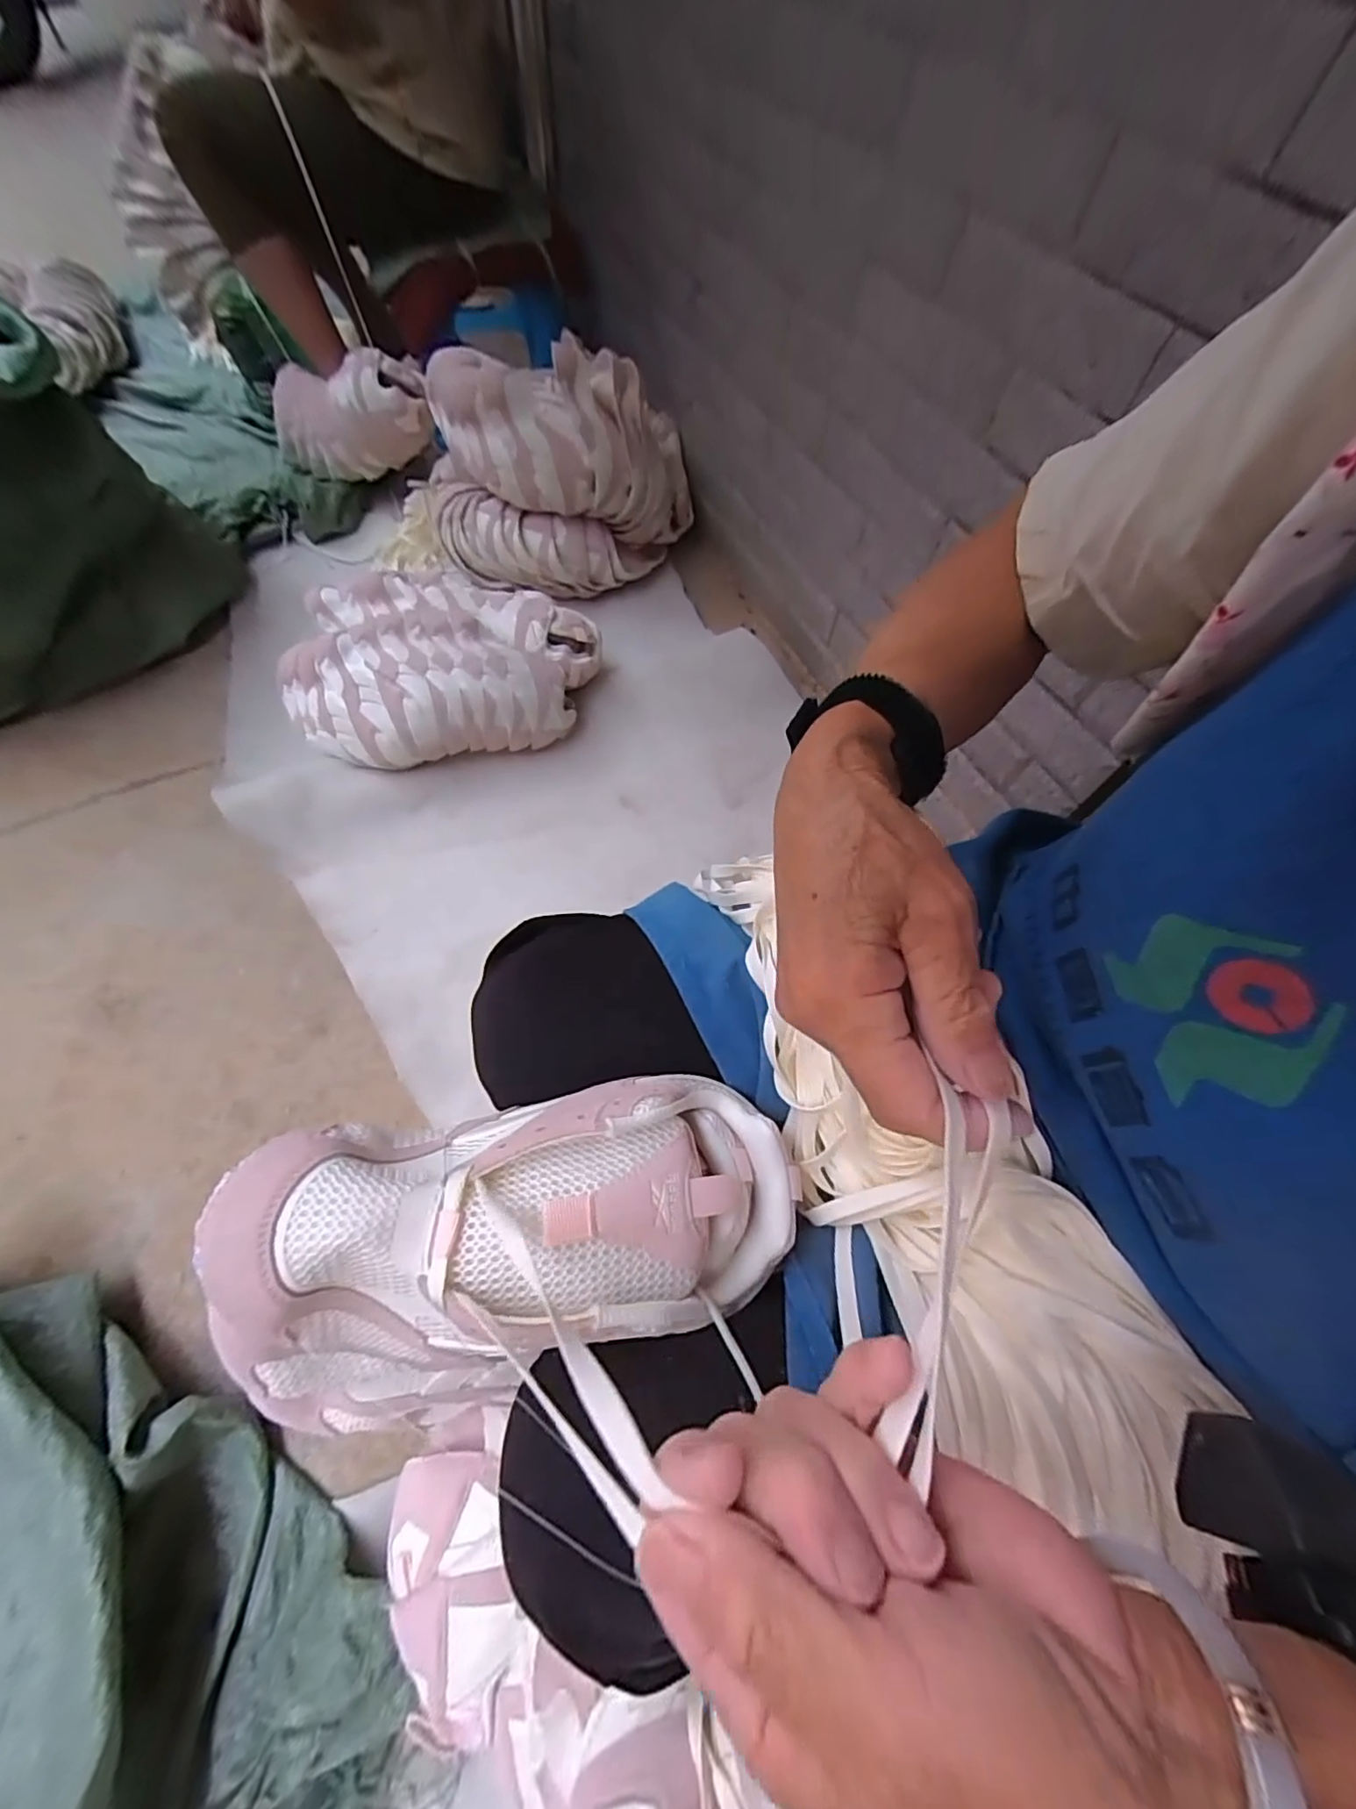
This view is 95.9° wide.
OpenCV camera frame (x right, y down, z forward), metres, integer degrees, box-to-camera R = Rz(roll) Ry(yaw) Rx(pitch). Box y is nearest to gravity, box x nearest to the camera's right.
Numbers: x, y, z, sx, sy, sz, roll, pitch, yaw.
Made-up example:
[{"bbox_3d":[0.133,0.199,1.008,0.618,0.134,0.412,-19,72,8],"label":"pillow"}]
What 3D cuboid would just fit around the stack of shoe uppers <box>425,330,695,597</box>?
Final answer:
[{"bbox_3d":[-0.182,-0.728,1.005,0.421,0.260,0.281,-15,64,-11],"label":"stack of shoe uppers"}]

